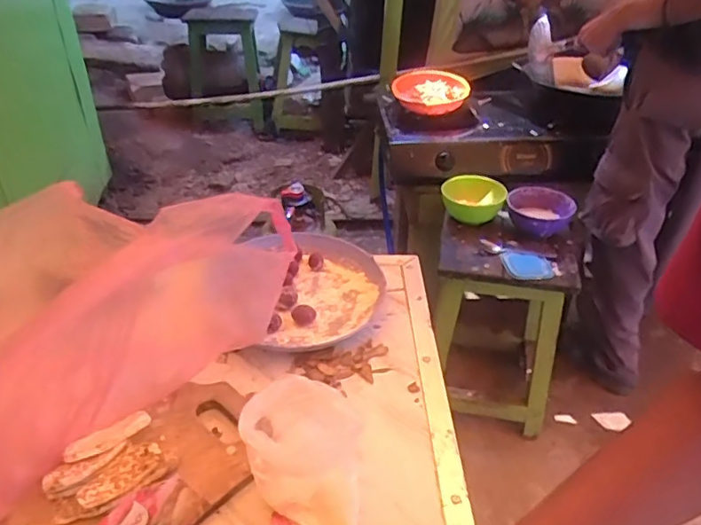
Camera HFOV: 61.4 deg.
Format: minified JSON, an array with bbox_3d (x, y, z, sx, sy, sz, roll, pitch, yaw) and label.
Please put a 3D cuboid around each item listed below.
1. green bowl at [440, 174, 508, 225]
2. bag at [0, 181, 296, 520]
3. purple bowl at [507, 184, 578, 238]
[{"bbox_3d":[0.300,-0.160,1.435,0.146,0.082,0.149,1,36,-1],"label":"green bowl"},{"bbox_3d":[-0.303,0.043,0.578,0.258,0.201,0.425,31,45,34],"label":"bag"},{"bbox_3d":[0.453,-0.124,1.422,0.154,0.067,0.173,20,39,23],"label":"purple bowl"}]

